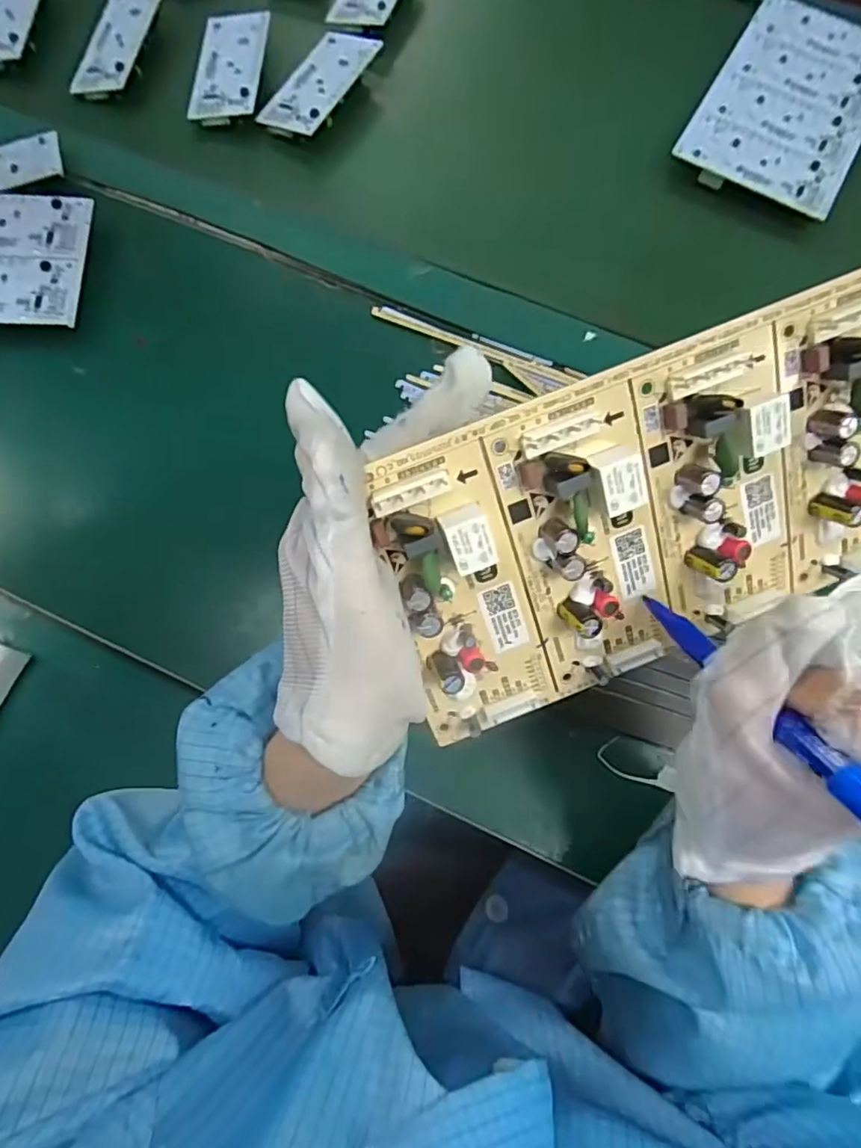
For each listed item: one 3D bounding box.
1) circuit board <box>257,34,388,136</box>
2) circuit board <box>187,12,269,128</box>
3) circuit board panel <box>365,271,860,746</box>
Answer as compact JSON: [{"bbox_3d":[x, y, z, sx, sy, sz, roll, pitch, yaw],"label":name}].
[{"bbox_3d":[-0.089,-0.402,0.486,0.049,0.020,0.110,30,75,8],"label":"circuit board"},{"bbox_3d":[-0.167,-0.419,0.491,0.056,0.018,0.108,4,73,0],"label":"circuit board"},{"bbox_3d":[0.089,-0.019,0.223,0.209,0.017,0.120,-22,115,-2],"label":"circuit board panel"}]

